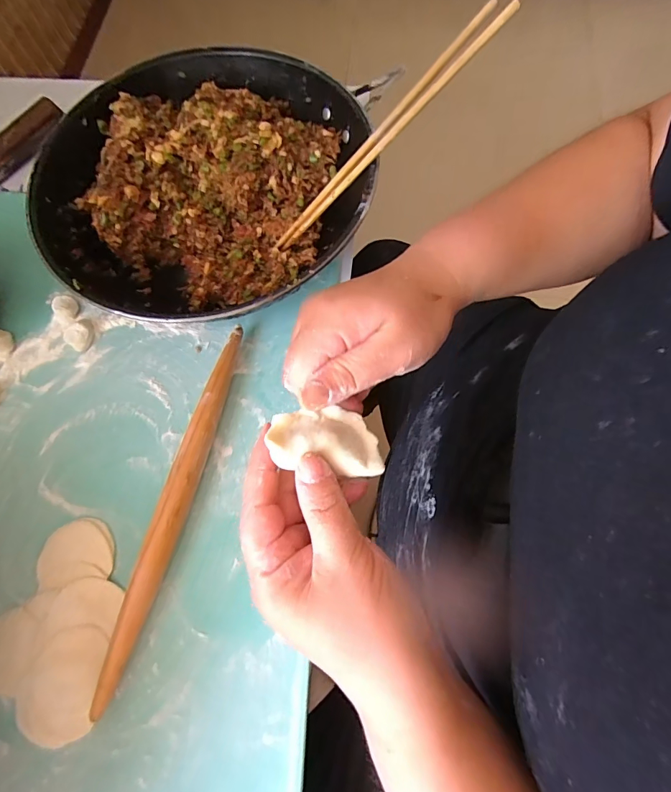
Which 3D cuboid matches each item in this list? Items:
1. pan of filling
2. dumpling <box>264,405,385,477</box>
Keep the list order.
[{"bbox_3d":[-0.118,-0.193,0.413,0.295,0.095,0.302,7,72,4],"label":"pan of filling"},{"bbox_3d":[-0.004,0.020,0.197,0.052,0.017,0.031,5,71,3],"label":"dumpling"}]

